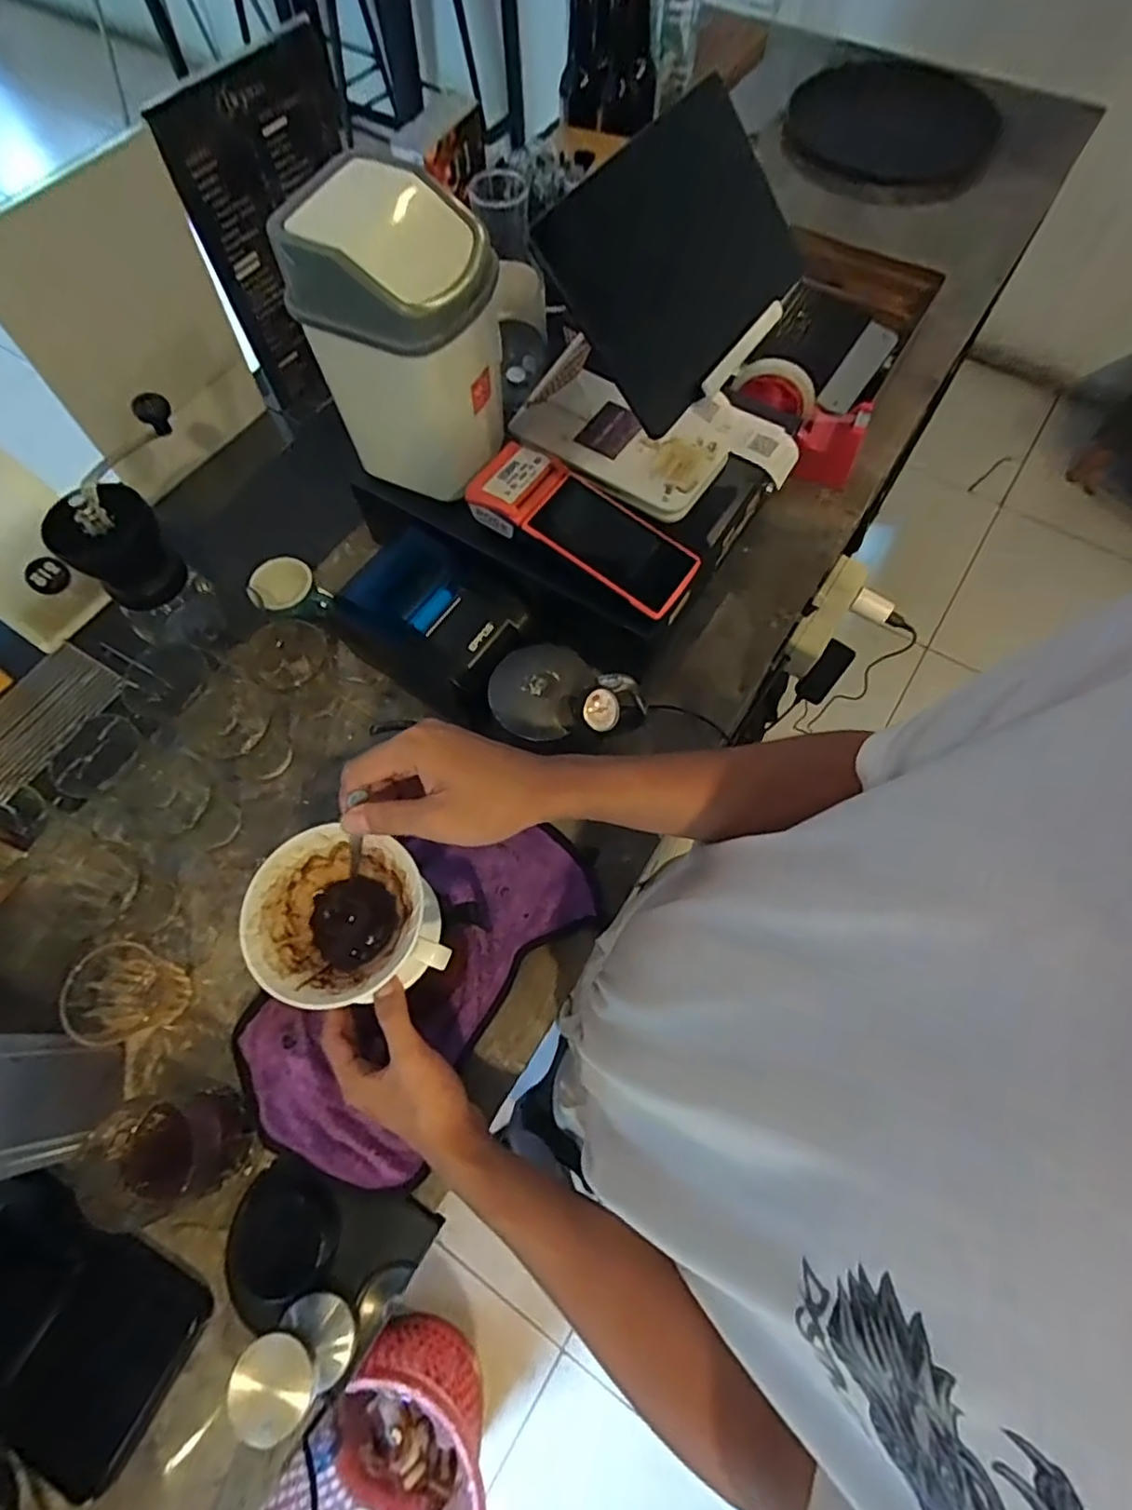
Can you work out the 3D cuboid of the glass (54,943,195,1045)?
[{"bbox_3d":[-0.365,0.195,0.528,0.064,0.075,0.081,-4,67,-1],"label":"glass"}]

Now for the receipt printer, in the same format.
[{"bbox_3d":[-0.127,-0.135,0.644,0.176,0.100,0.131,30,70,13],"label":"receipt printer"}]

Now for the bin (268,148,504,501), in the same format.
[{"bbox_3d":[-0.131,-0.356,0.566,0.143,0.222,0.125,20,68,9],"label":"bin"}]

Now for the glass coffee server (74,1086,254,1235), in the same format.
[{"bbox_3d":[-0.294,0.294,0.471,0.083,0.082,0.076,0,67,0],"label":"glass coffee server"}]

